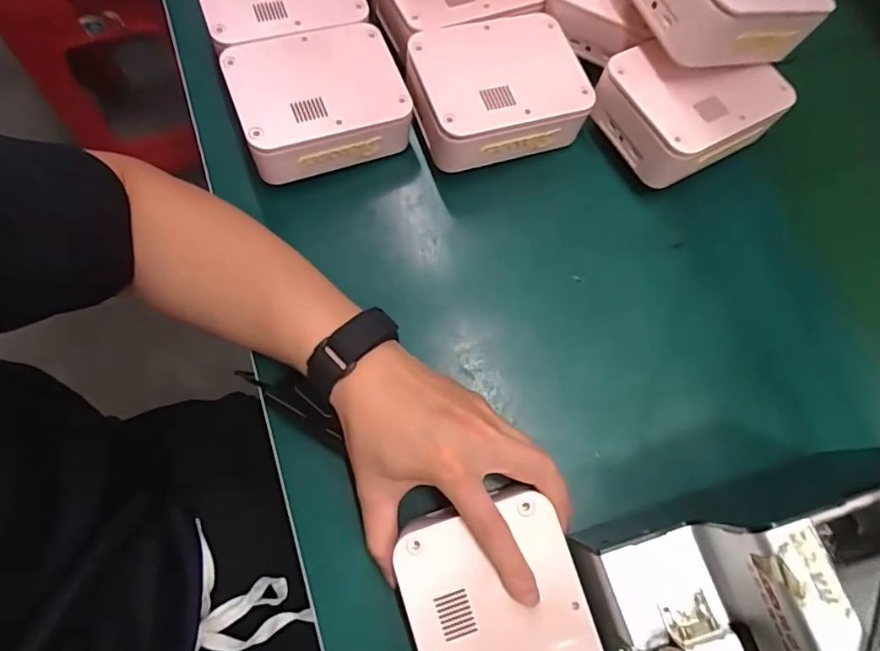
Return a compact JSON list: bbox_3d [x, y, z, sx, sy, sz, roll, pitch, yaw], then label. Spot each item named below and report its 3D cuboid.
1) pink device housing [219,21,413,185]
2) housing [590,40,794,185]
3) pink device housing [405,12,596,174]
[{"bbox_3d":[-0.094,-0.179,0.421,0.124,0.047,0.100,-18,74,-7],"label":"pink device housing"},{"bbox_3d":[0.192,-0.173,0.411,0.127,0.043,0.097,-30,75,-10],"label":"housing"},{"bbox_3d":[0.049,-0.188,0.421,0.141,0.046,0.105,-13,73,-6],"label":"pink device housing"}]

